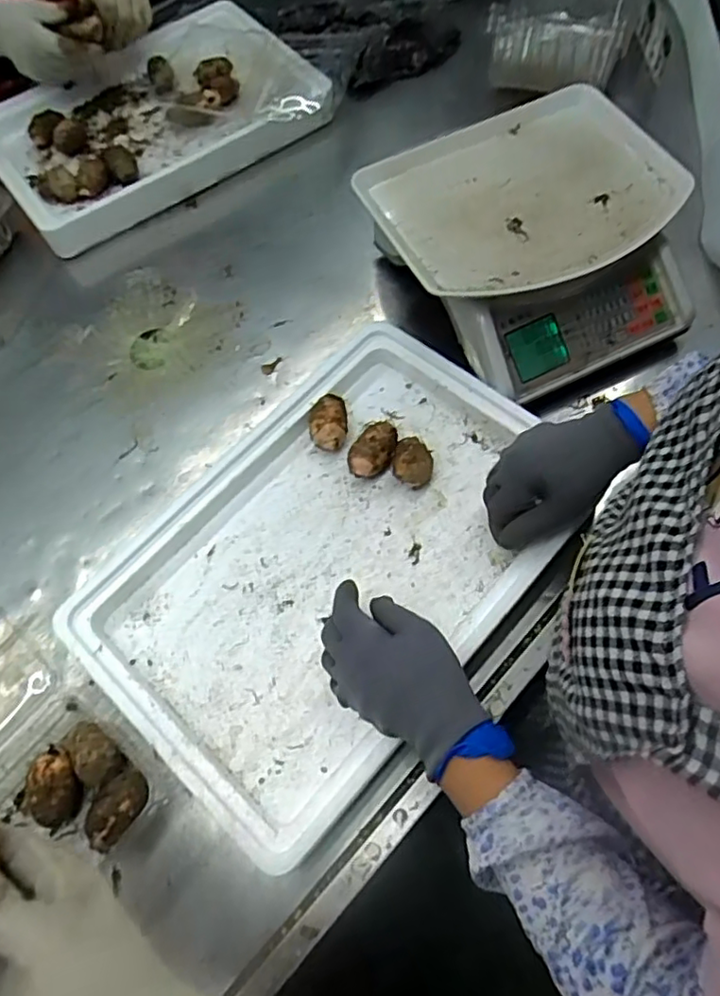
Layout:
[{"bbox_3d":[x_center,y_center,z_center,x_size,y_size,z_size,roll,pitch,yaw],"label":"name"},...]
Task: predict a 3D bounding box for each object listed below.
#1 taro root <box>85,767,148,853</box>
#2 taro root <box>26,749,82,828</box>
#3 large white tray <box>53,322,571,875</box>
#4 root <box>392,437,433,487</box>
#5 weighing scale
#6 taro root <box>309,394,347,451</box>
[{"bbox_3d":[-0.198,0.255,0.520,0.037,0.031,0.057,35,70,18],"label":"taro root"},{"bbox_3d":[-0.254,0.243,0.529,0.035,0.033,0.055,-22,64,-8],"label":"taro root"},{"bbox_3d":[-0.034,0.044,0.593,0.330,0.061,0.434,40,71,20],"label":"large white tray"},{"bbox_3d":[0.052,-0.031,0.623,0.039,0.039,0.050,6,63,6],"label":"root"},{"bbox_3d":[0.192,-0.270,0.687,0.309,0.129,0.286,-27,65,-11],"label":"weighing scale"},{"bbox_3d":[-0.032,-0.075,0.652,0.038,0.040,0.060,-2,63,2],"label":"taro root"}]

